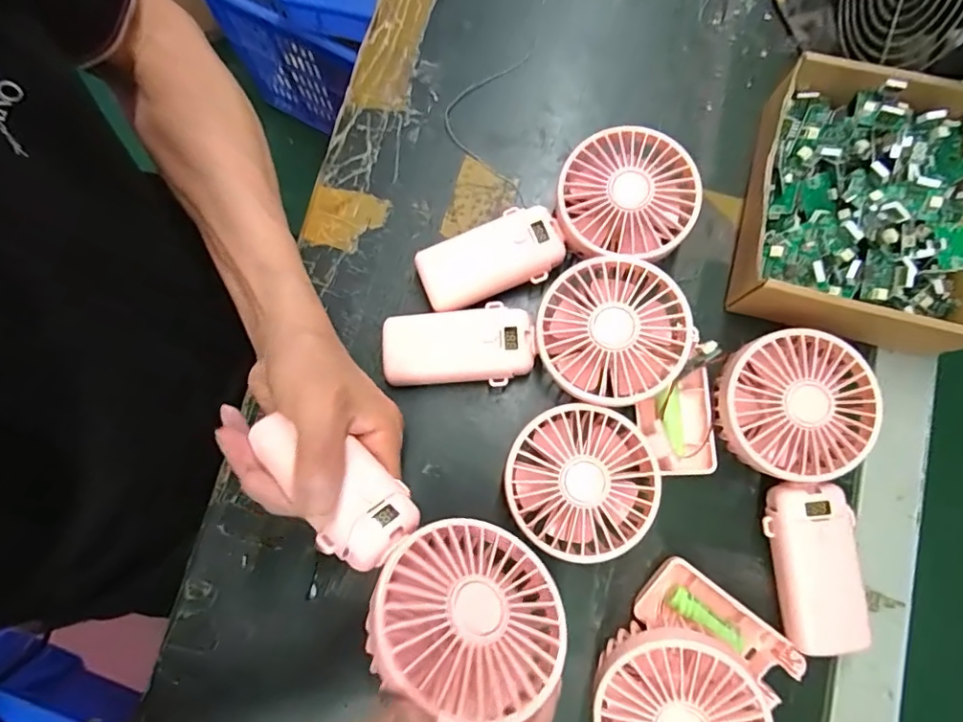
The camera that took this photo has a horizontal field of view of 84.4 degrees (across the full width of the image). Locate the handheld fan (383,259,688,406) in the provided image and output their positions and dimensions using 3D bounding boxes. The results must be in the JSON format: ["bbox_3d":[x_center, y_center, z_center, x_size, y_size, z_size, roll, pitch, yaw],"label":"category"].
[{"bbox_3d":[0.029,-0.005,0.330,0.177,0.053,0.088,-12,79,-2],"label":"handheld fan"}]

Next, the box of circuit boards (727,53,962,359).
[{"bbox_3d":[0.248,-0.097,0.350,0.152,0.053,0.177,12,80,3],"label":"box of circuit boards"}]

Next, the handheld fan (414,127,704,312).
[{"bbox_3d":[0.051,-0.079,0.347,0.180,0.045,0.087,-31,80,-5],"label":"handheld fan"}]

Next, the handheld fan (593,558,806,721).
[{"bbox_3d":[0.114,0.181,0.296,0.113,0.053,0.090,-44,82,-7],"label":"handheld fan"}]

